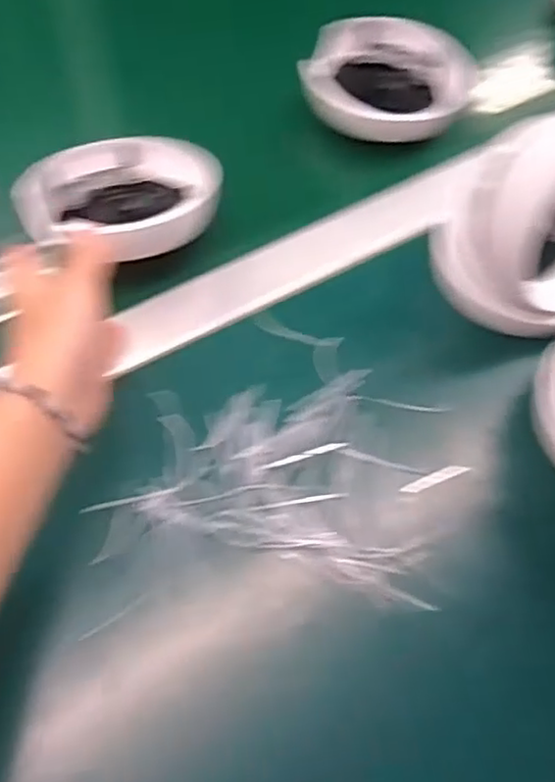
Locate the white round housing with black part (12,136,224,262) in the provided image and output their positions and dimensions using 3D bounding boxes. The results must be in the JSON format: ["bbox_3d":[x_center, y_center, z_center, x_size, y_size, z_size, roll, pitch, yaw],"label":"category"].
[{"bbox_3d":[-0.100,-0.131,0.447,0.126,0.041,0.098,19,62,7],"label":"white round housing with black part"}]

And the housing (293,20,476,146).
[{"bbox_3d":[0.084,-0.240,0.522,0.128,0.037,0.099,5,62,-1],"label":"housing"}]

